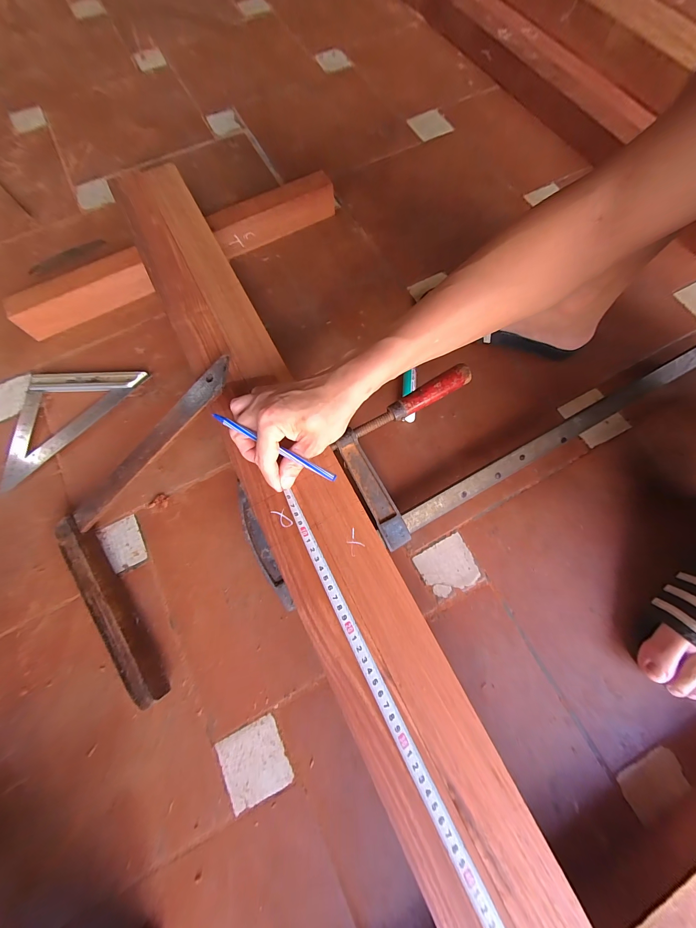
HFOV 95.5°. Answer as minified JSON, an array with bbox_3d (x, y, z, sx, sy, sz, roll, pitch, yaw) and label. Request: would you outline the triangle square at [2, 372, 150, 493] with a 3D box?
[{"bbox_3d":[-0.444,-0.090,0.482,0.126,0.021,0.244,43,77,11],"label":"triangle square"}]

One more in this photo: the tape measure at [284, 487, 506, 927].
[{"bbox_3d":[0.071,0.280,0.256,0.018,0.008,0.559,-26,75,-9],"label":"tape measure"}]

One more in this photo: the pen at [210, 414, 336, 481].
[{"bbox_3d":[-0.074,-0.017,0.315,0.138,0.006,0.008,28,74,1],"label":"pen"}]

